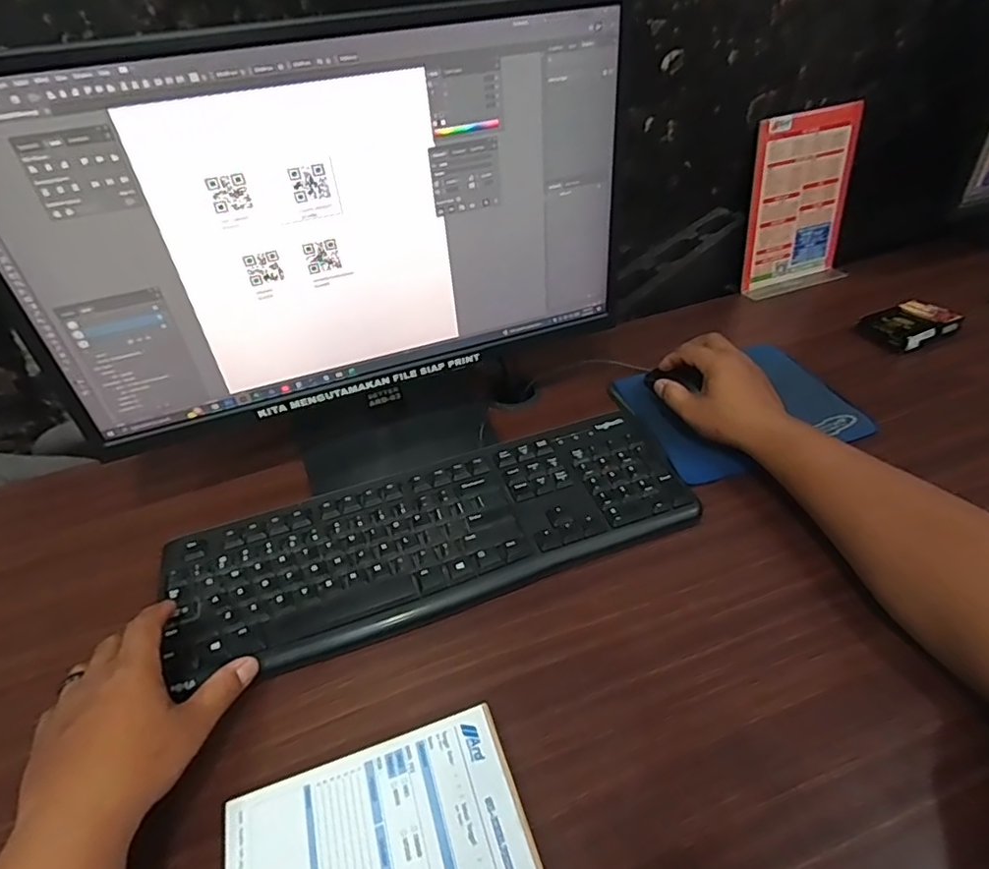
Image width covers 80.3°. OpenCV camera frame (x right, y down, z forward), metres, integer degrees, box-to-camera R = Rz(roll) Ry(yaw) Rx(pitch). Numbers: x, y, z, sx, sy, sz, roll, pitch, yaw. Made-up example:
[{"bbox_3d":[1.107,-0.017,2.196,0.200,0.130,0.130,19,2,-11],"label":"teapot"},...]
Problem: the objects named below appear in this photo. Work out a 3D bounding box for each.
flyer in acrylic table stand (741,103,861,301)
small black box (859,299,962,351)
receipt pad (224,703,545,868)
[{"bbox_3d":[0.399,-0.298,0.765,0.151,0.209,0.069,-14,42,-9],"label":"flyer in acrylic table stand"},{"bbox_3d":[0.491,-0.131,0.689,0.099,0.015,0.065,-18,43,-14],"label":"small black box"},{"bbox_3d":[-0.067,0.234,0.335,0.166,0.009,0.107,-16,43,-12],"label":"receipt pad"}]

